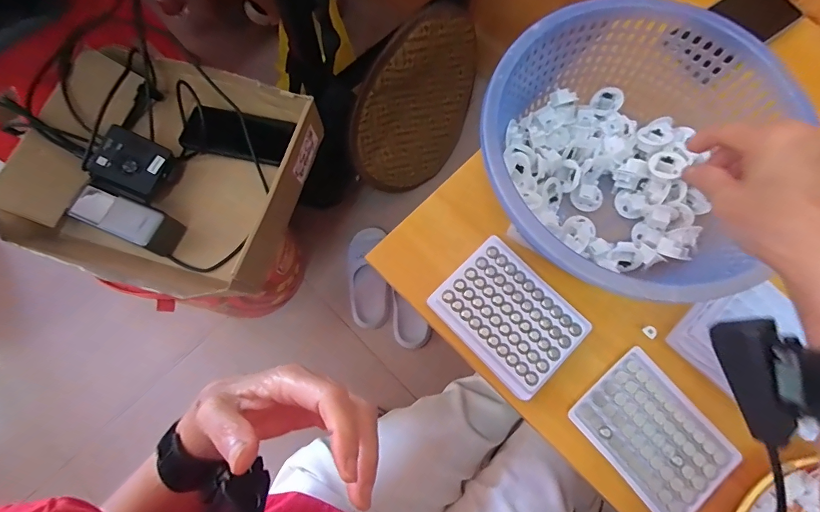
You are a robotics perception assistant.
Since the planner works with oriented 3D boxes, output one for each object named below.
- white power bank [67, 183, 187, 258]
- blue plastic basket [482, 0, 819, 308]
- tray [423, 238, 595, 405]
[{"bbox_3d":[-0.384,-0.051,0.539,0.138,0.052,0.052,22,77,6],"label":"white power bank"},{"bbox_3d":[0.196,-0.090,0.381,0.262,0.102,0.274,0,76,0],"label":"blue plastic basket"},{"bbox_3d":[0.094,0.057,0.387,0.099,0.022,0.126,-44,80,-10],"label":"tray"}]

